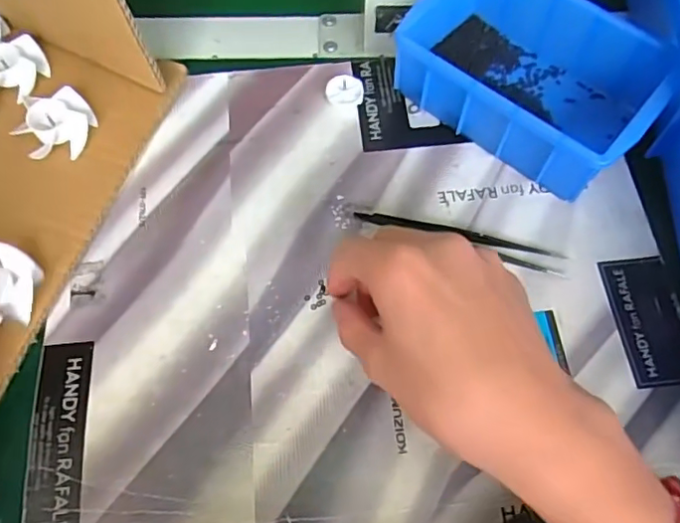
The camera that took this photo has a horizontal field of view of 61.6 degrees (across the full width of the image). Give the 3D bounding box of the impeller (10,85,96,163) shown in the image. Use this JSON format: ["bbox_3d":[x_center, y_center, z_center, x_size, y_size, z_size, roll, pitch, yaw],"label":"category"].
[{"bbox_3d":[-0.174,-0.083,0.350,0.044,0.018,0.037,-25,68,-11],"label":"impeller"}]

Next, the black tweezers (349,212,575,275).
[{"bbox_3d":[0.069,-0.015,0.330,0.120,0.009,0.016,17,67,7],"label":"black tweezers"}]

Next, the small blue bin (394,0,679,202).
[{"bbox_3d":[0.113,-0.112,0.348,0.140,0.055,0.093,38,71,15],"label":"small blue bin"}]

